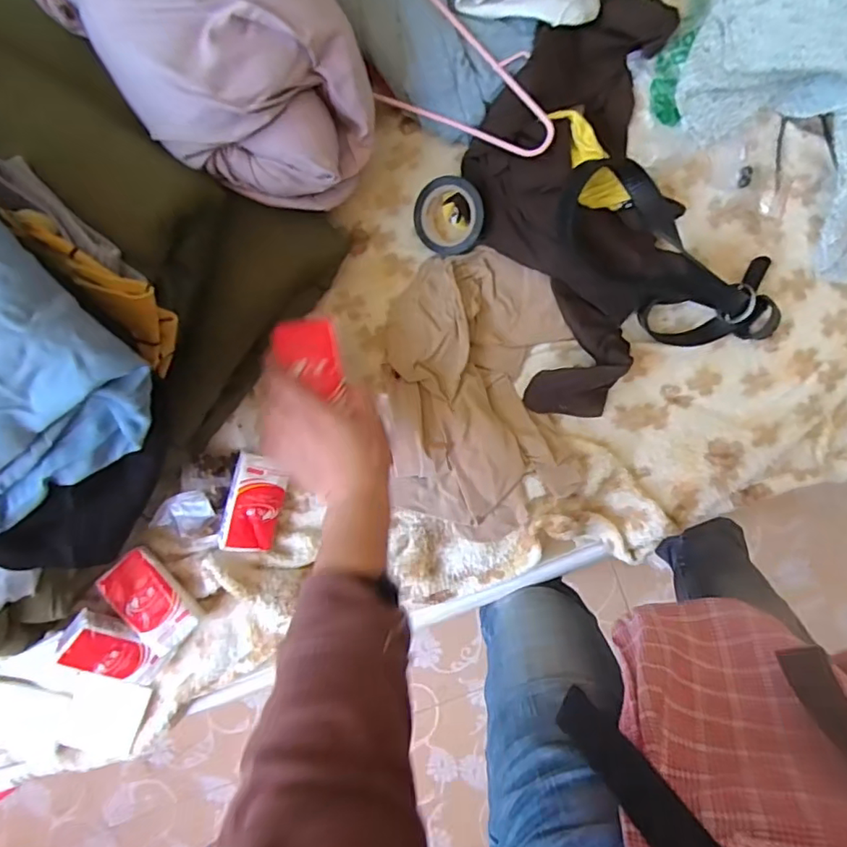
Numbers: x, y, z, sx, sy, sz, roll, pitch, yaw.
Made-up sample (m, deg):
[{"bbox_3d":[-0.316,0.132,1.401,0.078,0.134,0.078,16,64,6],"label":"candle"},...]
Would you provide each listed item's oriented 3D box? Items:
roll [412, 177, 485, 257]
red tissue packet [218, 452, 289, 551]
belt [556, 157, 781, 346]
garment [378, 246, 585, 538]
[{"bbox_3d":[0.026,-0.197,0.532,0.065,0.027,0.069,11,121,19],"label":"roll"},{"bbox_3d":[-0.169,0.081,0.570,0.052,0.025,0.096,10,93,-31],"label":"red tissue packet"},{"bbox_3d":[0.227,-0.150,0.535,0.249,0.051,0.107,28,97,-17],"label":"belt"},{"bbox_3d":[0.058,-0.026,0.568,0.185,0.027,0.276,-3,98,-1],"label":"garment"}]

